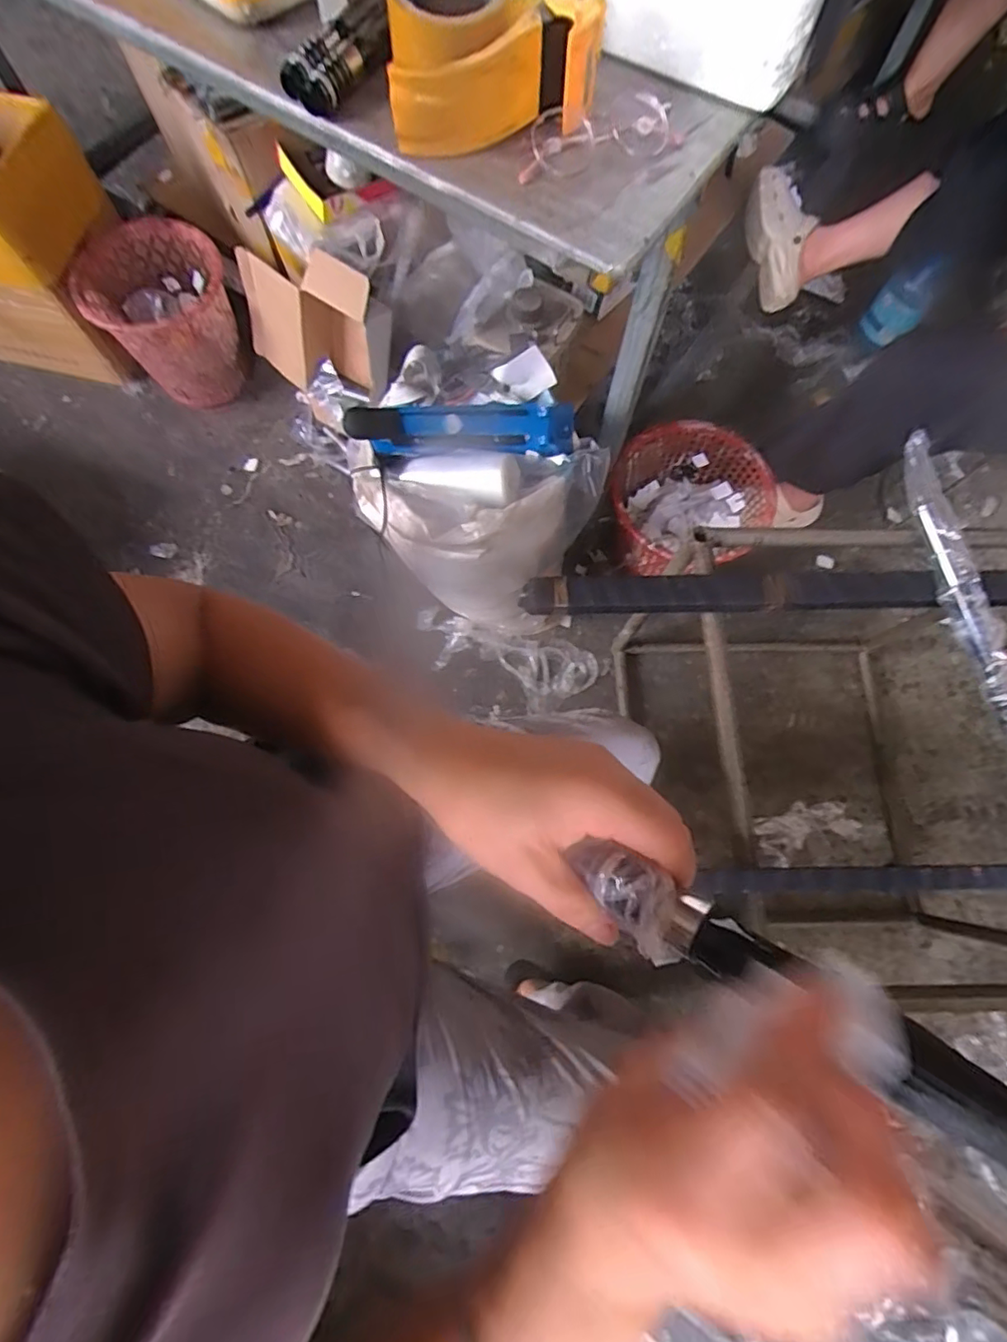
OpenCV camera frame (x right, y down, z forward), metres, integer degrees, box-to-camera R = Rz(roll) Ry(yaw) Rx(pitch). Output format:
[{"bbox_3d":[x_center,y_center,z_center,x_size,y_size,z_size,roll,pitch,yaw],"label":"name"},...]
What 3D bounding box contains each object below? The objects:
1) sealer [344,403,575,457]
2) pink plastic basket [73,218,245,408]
[{"bbox_3d":[-0.052,-0.343,0.812,0.320,0.112,0.078,-7,74,-3],"label":"sealer"},{"bbox_3d":[-0.722,-0.762,1.275,0.283,0.286,0.245,-21,76,-7],"label":"pink plastic basket"}]

